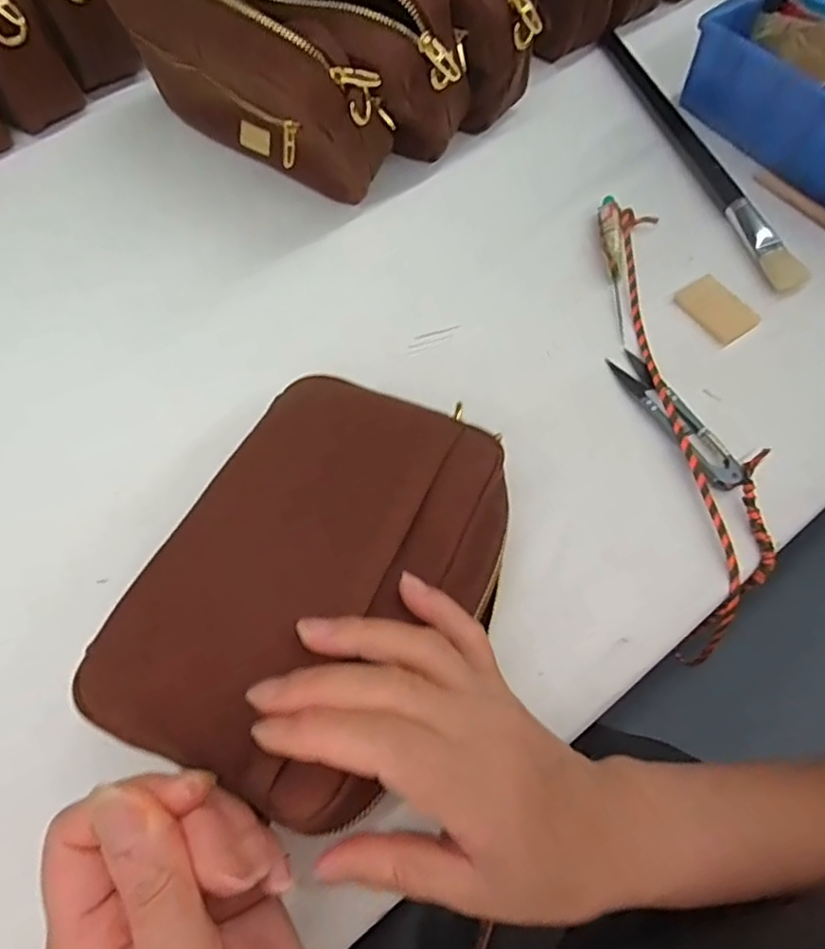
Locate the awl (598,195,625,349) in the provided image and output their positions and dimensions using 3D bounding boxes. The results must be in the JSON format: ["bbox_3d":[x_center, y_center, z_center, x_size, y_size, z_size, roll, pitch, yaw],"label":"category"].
[{"bbox_3d":[0.132,-0.137,0.407,0.013,0.010,0.118,3,64,2],"label":"awl"}]

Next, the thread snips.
[{"bbox_3d":[0.150,-0.034,0.357,0.022,0.015,0.103,-26,67,-11],"label":"thread snips"}]

